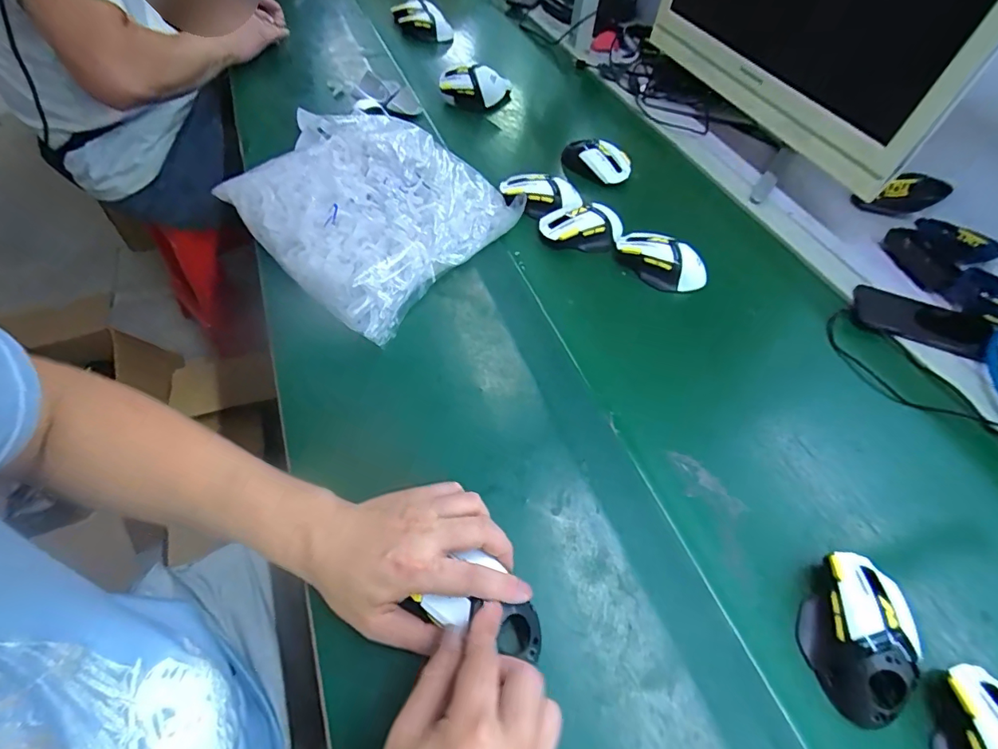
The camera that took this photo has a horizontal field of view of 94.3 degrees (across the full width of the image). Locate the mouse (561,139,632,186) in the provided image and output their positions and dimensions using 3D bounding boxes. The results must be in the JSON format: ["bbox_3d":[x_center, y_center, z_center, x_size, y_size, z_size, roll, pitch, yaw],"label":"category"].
[{"bbox_3d":[0.160,-0.349,0.752,0.113,0.046,0.060,29,57,16],"label":"mouse"}]

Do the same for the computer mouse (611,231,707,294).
[{"bbox_3d":[0.209,-0.148,0.602,0.119,0.042,0.056,33,58,18],"label":"computer mouse"}]

